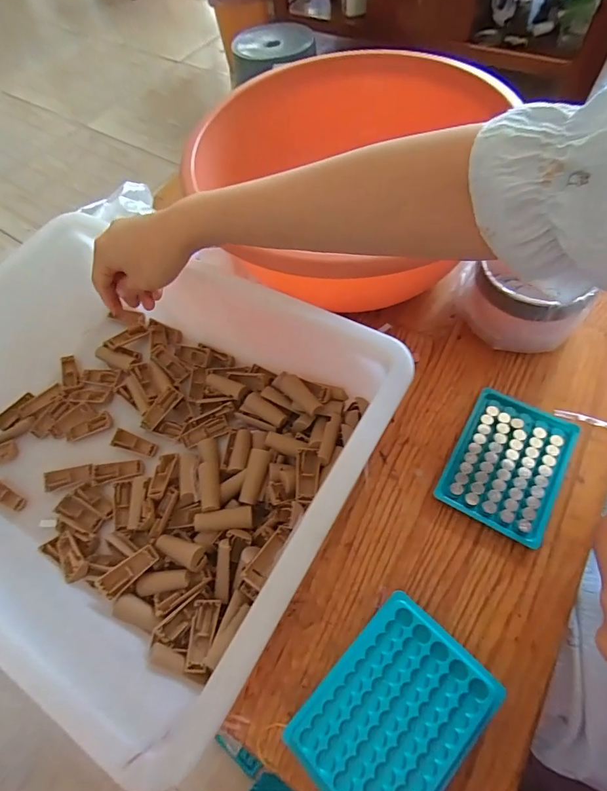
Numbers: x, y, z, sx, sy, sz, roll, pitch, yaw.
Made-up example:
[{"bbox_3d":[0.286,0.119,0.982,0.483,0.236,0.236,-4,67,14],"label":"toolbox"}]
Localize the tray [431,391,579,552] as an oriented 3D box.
[{"bbox_3d":[0.196,0.063,0.399,0.096,0.017,0.133,26,66,18],"label":"tray"}]

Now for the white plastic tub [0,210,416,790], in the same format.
[{"bbox_3d":[-0.163,0.029,0.387,0.419,0.139,0.320,27,69,16],"label":"white plastic tub"}]

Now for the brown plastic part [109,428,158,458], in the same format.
[{"bbox_3d":[-0.178,0.050,0.438,0.048,0.009,0.018,13,63,12],"label":"brown plastic part"}]

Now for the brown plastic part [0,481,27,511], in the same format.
[{"bbox_3d":[-0.306,0.100,0.425,0.054,0.007,0.019,17,64,14],"label":"brown plastic part"}]

